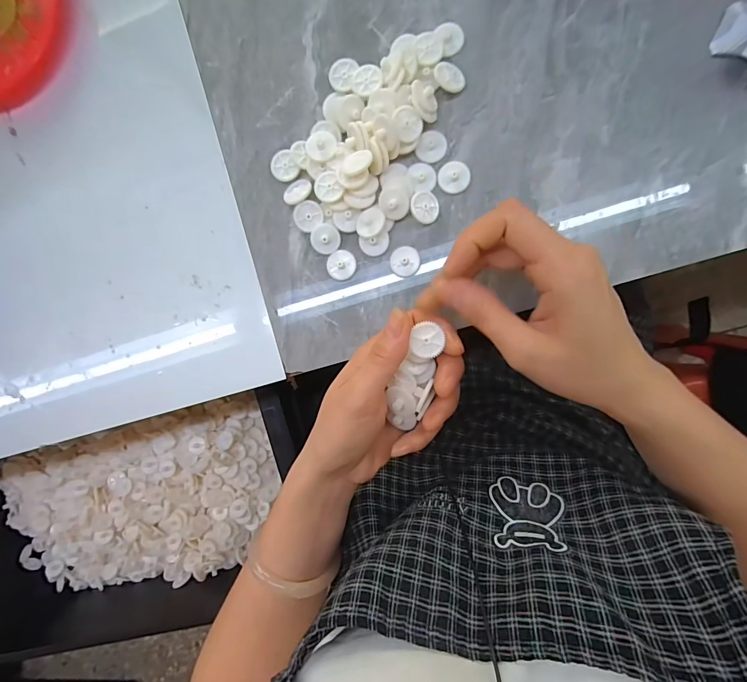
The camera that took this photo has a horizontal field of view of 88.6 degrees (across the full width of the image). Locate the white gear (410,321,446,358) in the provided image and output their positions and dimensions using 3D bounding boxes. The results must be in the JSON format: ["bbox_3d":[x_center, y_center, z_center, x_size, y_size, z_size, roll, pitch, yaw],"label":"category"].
[{"bbox_3d":[0.031,0.000,0.222,0.017,0.004,0.019,-3,91,8],"label":"white gear"}]

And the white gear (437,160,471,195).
[{"bbox_3d":[0.056,-0.114,0.263,0.022,0.004,0.022,0,92,8],"label":"white gear"}]

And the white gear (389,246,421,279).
[{"bbox_3d":[0.022,-0.056,0.271,0.020,0.004,0.022,-6,91,8],"label":"white gear"}]

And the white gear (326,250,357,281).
[{"bbox_3d":[-0.023,-0.055,0.278,0.021,0.004,0.021,0,92,8],"label":"white gear"}]

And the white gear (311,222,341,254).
[{"bbox_3d":[-0.035,-0.074,0.276,0.021,0.005,0.021,0,92,8],"label":"white gear"}]

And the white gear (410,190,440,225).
[{"bbox_3d":[0.035,-0.092,0.264,0.021,0.004,0.022,-38,108,-16],"label":"white gear"}]

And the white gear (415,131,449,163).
[{"bbox_3d":[0.041,-0.134,0.264,0.019,0.004,0.021,25,95,6],"label":"white gear"}]

